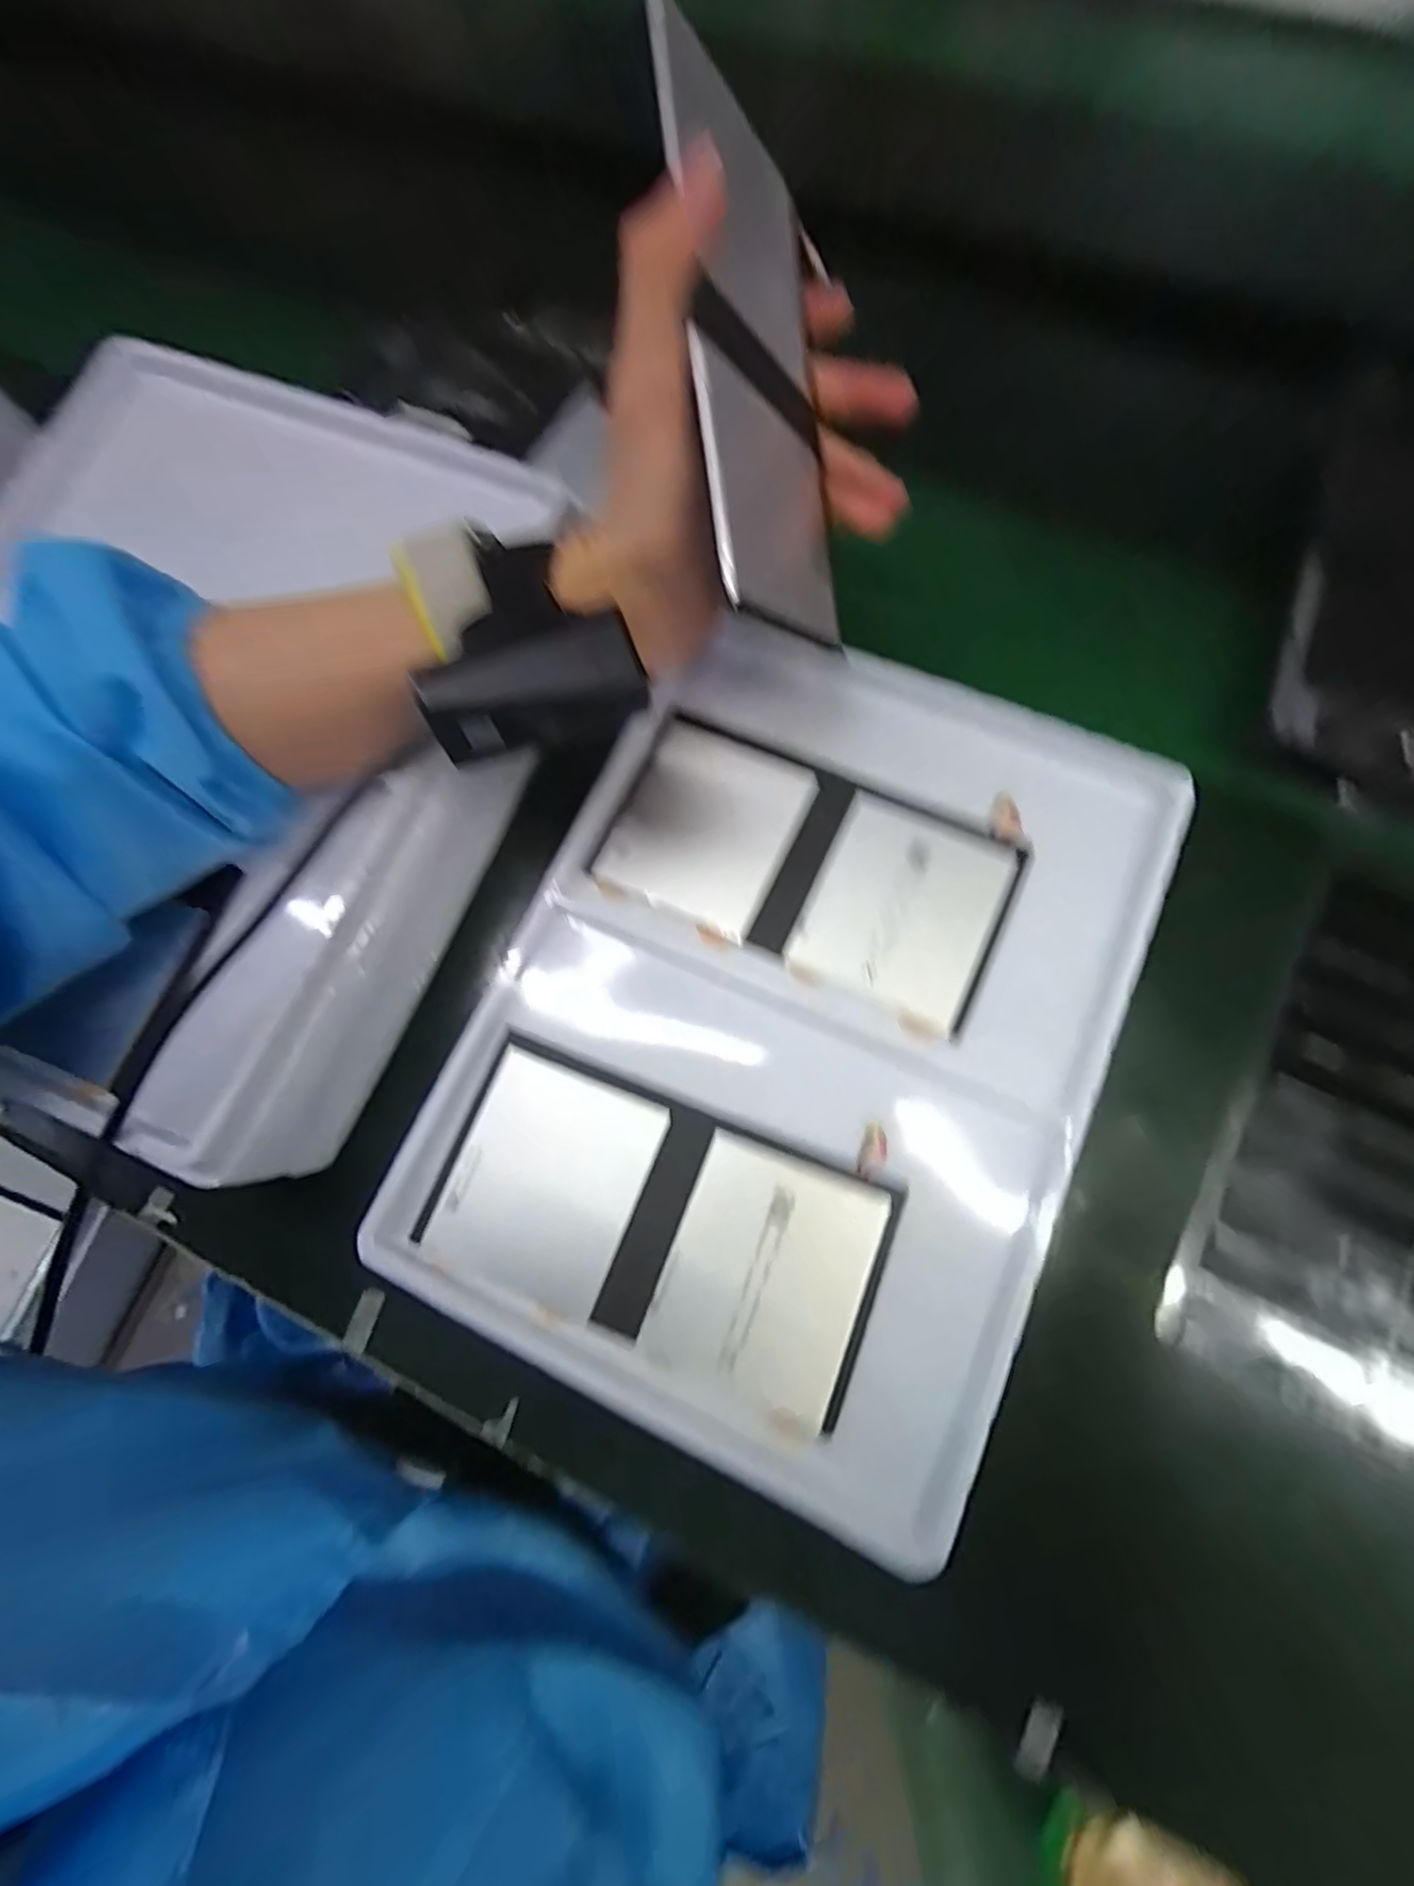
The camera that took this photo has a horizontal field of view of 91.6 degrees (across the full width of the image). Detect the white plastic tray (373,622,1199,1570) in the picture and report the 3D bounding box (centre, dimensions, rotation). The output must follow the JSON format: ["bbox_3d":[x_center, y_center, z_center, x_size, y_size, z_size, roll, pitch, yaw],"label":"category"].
[{"bbox_3d":[0.034,0.033,0.295,0.237,0.034,0.332,24,77,8],"label":"white plastic tray"}]

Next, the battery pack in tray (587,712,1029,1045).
[{"bbox_3d":[0.043,-0.036,0.303,0.175,0.004,0.090,25,77,8],"label":"battery pack in tray"}]

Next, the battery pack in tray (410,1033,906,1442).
[{"bbox_3d":[-0.020,0.111,0.273,0.172,0.010,0.094,20,76,7],"label":"battery pack in tray"}]

